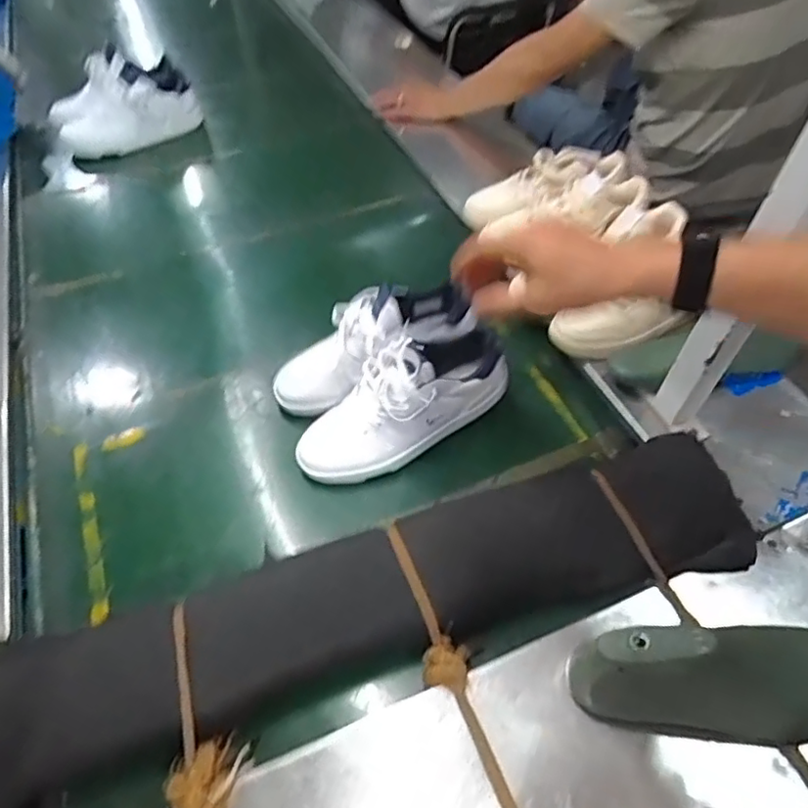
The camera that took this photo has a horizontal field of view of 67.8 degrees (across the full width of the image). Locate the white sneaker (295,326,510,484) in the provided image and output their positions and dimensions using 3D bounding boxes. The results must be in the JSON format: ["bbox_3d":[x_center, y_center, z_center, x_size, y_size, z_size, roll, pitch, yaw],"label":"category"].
[{"bbox_3d":[-0.012,-0.009,0.785,0.292,0.124,0.116,-32,56,1],"label":"white sneaker"}]

